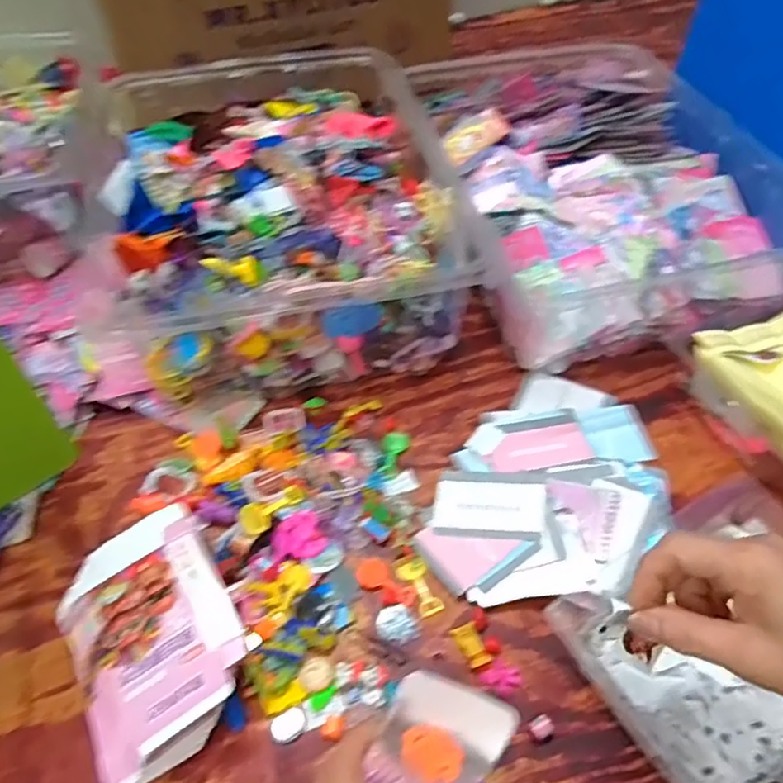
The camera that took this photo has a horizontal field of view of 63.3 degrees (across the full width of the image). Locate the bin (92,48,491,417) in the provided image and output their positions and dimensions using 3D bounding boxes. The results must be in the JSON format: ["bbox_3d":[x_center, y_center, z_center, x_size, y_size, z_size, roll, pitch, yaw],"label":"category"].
[{"bbox_3d":[-0.118,-0.207,0.694,0.324,0.141,0.450,-10,53,-7],"label":"bin"}]

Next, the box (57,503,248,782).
[{"bbox_3d":[-0.167,0.174,0.449,0.114,0.059,0.162,-21,55,-15],"label":"box"}]

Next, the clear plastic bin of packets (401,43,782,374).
[{"bbox_3d":[0.219,-0.241,0.734,0.346,0.111,0.438,-12,53,-8],"label":"clear plastic bin of packets"}]

